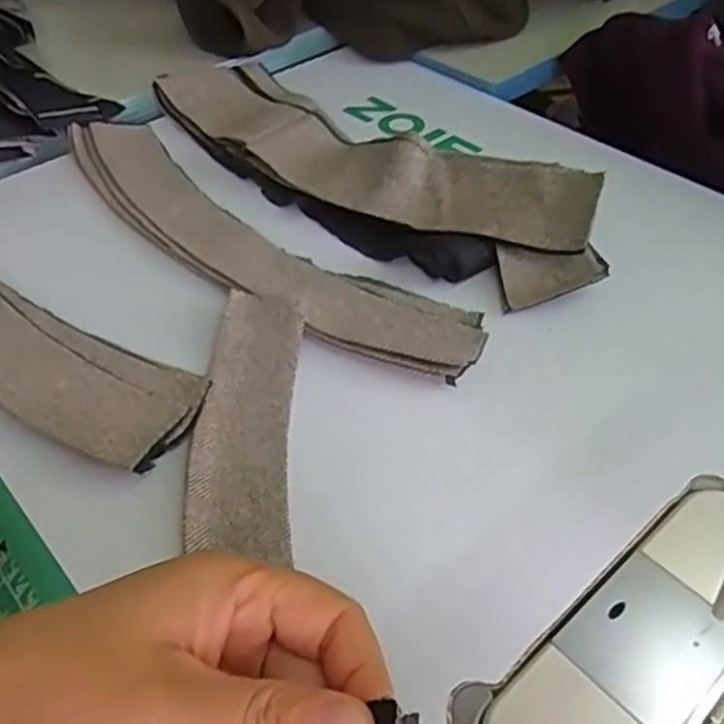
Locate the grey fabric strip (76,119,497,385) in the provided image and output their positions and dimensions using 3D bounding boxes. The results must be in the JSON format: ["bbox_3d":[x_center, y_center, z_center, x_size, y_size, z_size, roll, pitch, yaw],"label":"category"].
[{"bbox_3d":[-0.086,-0.091,0.486,0.386,0.014,0.084,34,56,29],"label":"grey fabric strip"}]

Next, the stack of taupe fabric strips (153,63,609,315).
[{"bbox_3d":[-0.006,-0.154,0.525,0.116,0.040,0.394,-35,55,-27],"label":"stack of taupe fabric strips"}]

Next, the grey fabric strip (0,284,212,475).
[{"bbox_3d":[-0.203,-0.013,0.415,0.262,0.017,0.070,24,52,23],"label":"grey fabric strip"}]

